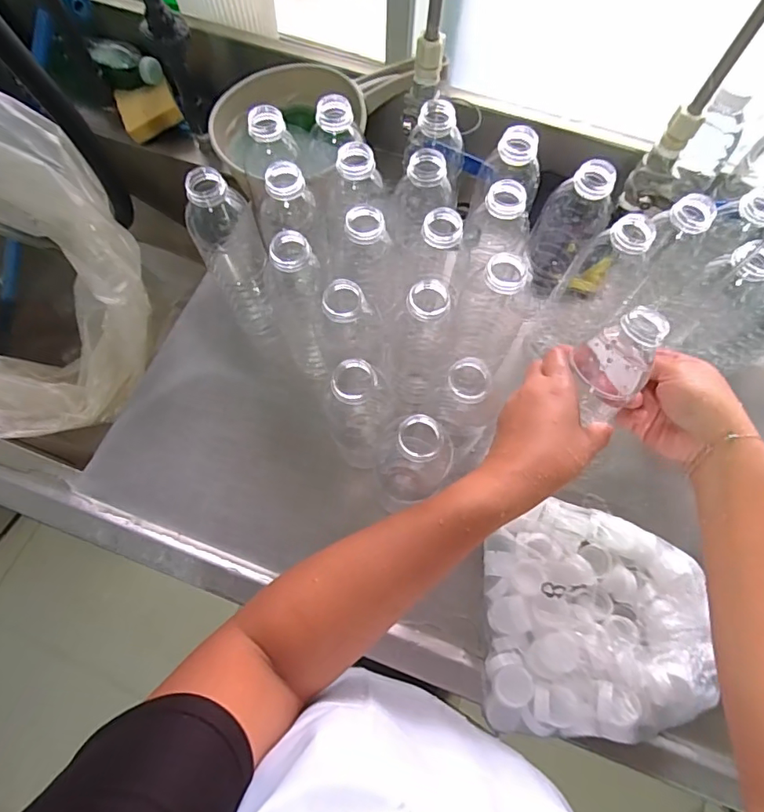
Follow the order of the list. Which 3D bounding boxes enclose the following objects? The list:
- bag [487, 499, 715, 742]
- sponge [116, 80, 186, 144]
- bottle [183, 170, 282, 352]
[{"bbox_3d":[0.194,0.187,0.456,0.191,0.046,0.201,3,69,-1],"label":"bag"},{"bbox_3d":[-0.324,-0.411,0.685,0.075,0.027,0.077,-25,71,-11],"label":"sponge"},{"bbox_3d":[-0.148,-0.138,0.509,0.062,0.221,0.055,-20,71,-9],"label":"bottle"}]

